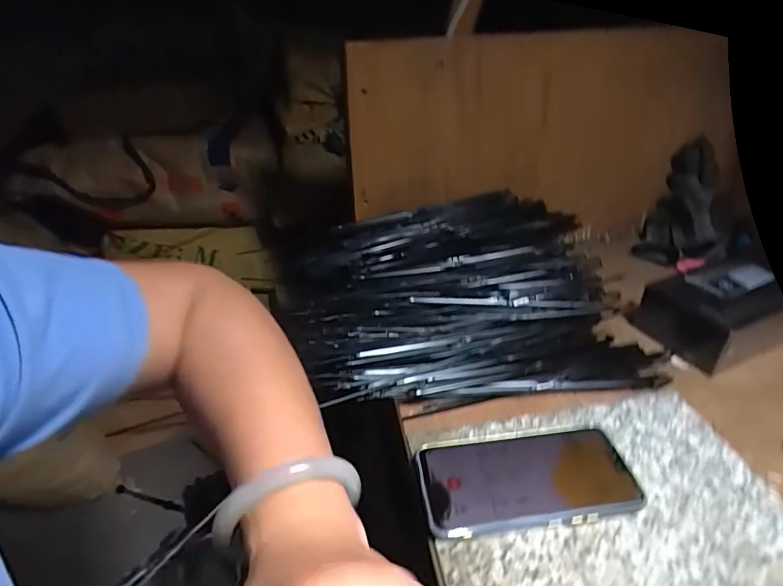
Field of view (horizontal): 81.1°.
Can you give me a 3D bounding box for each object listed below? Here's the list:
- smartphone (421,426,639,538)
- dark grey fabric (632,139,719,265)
[{"bbox_3d":[0.102,0.140,0.348,0.161,0.012,0.077,-5,33,-5],"label":"smartphone"},{"bbox_3d":[0.417,-0.121,0.651,0.088,0.142,0.088,17,37,27],"label":"dark grey fabric"}]

